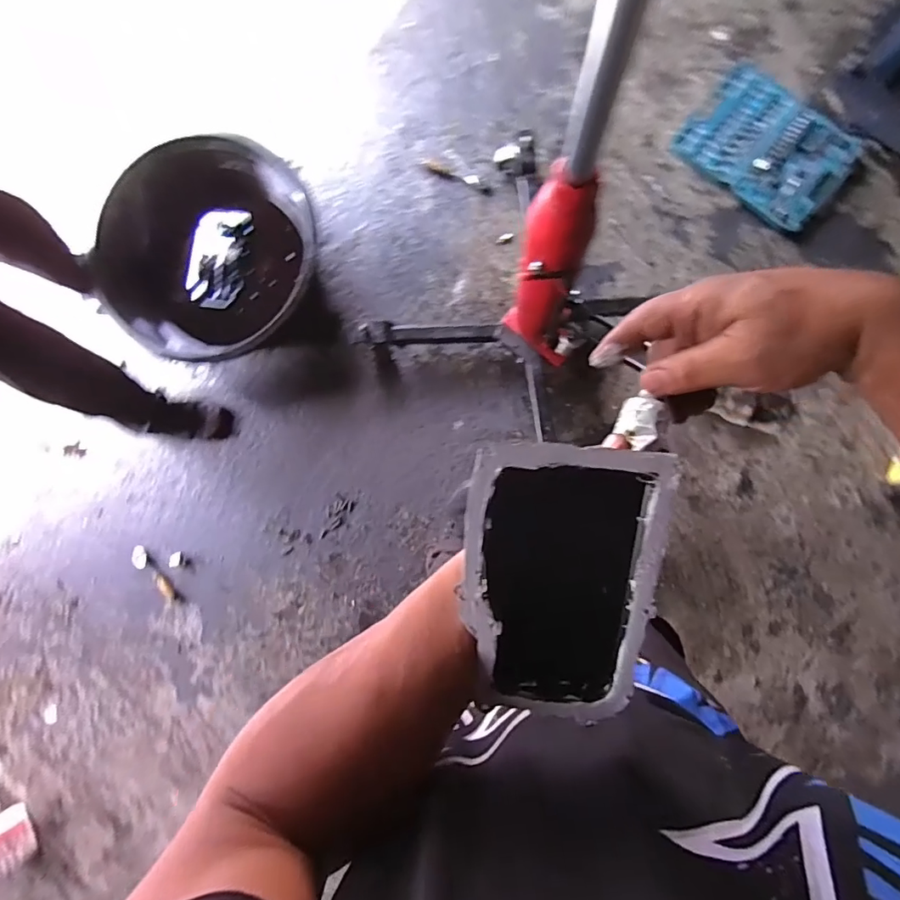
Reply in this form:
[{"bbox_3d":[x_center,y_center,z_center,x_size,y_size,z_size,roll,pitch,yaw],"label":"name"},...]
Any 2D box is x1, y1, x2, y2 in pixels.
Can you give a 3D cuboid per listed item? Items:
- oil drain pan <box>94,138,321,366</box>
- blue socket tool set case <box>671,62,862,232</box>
[{"bbox_3d":[-0.591,-0.498,1.279,0.495,0.198,0.519,0,87,5],"label":"oil drain pan"},{"bbox_3d":[0.794,-0.761,1.252,0.382,0.036,0.279,41,91,6],"label":"blue socket tool set case"}]

